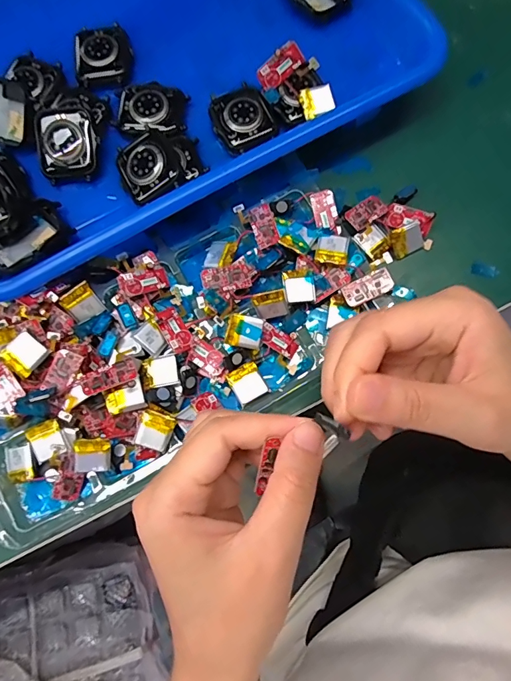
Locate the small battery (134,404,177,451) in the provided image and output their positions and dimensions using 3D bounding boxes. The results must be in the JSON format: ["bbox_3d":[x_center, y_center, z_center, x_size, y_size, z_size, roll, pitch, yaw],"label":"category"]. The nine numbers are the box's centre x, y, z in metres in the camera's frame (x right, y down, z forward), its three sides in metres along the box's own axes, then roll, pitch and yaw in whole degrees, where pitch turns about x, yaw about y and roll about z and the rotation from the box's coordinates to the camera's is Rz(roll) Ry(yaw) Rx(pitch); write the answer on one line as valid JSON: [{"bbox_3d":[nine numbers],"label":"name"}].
[{"bbox_3d":[-0.055,0.049,0.237,0.018,0.004,0.022,19,78,4],"label":"small battery"}]

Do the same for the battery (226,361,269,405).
[{"bbox_3d":[-0.004,0.025,0.247,0.019,0.004,0.020,-30,79,-7],"label":"battery"}]

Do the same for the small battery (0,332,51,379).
[{"bbox_3d":[-0.124,0.007,0.228,0.017,0.006,0.020,40,80,8],"label":"small battery"}]

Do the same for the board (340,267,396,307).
[{"bbox_3d":[0.068,-0.032,0.257,0.030,0.004,0.014,-25,78,7],"label":"board"}]

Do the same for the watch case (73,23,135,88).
[{"bbox_3d":[-0.100,-0.187,0.281,0.036,0.011,0.046,-11,77,-3],"label":"watch case"}]

